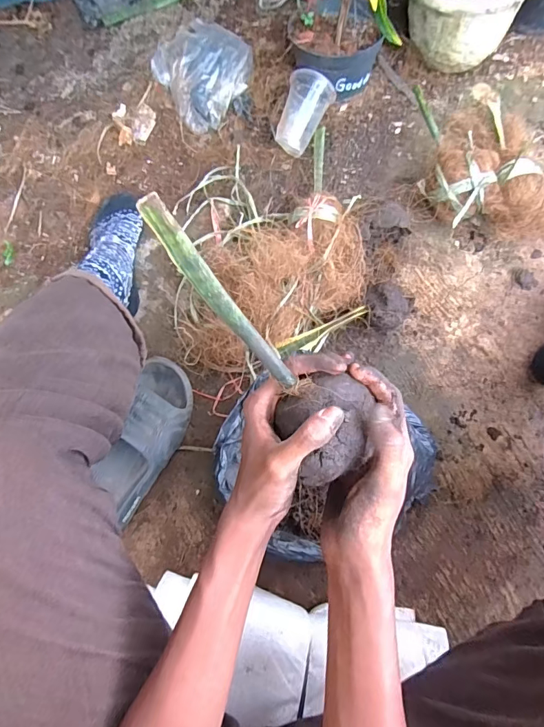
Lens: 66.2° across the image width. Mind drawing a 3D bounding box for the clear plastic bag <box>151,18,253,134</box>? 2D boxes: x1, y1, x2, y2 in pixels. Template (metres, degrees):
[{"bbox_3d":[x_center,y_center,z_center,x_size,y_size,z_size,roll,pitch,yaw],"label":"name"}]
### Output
[{"bbox_3d":[-0.124,-0.562,0.809,0.173,0.095,0.202,-34,74,-9],"label":"clear plastic bag"}]

